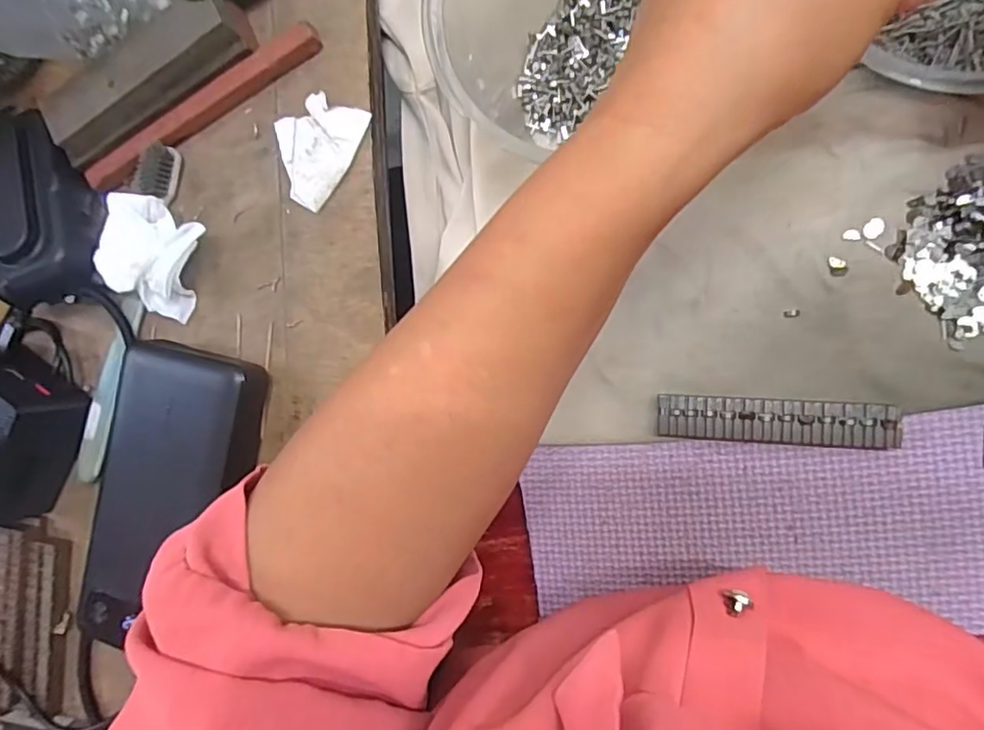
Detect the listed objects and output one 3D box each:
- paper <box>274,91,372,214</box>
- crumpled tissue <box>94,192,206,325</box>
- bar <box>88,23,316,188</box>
[{"bbox_3d":[-0.089,-0.107,0.292,0.040,0.008,0.053,28,97,13],"label":"paper"},{"bbox_3d":[-0.174,-0.056,0.303,0.046,0.025,0.051,27,97,13],"label":"crumpled tissue"},{"bbox_3d":[-0.150,-0.130,0.301,0.145,0.012,0.011,-27,83,13],"label":"bar"}]

